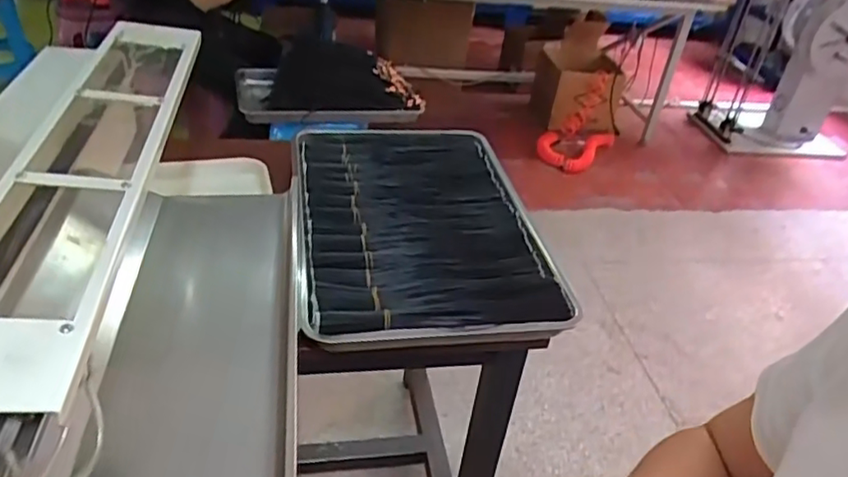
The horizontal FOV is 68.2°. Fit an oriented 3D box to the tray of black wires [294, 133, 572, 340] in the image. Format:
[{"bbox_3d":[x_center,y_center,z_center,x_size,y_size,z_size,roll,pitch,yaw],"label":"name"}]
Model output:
[{"bbox_3d":[-0.015,-0.043,1.050,0.383,0.039,0.584,-1,36,-12],"label":"tray of black wires"}]

